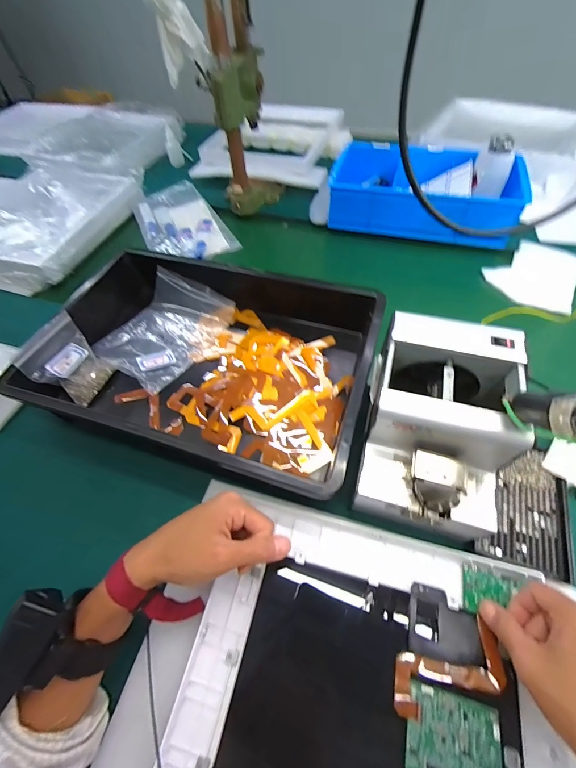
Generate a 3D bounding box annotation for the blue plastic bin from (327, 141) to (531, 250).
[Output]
[{"bbox_3d":[0.263,-0.380,0.641,0.342,0.085,0.216,12,61,11],"label":"blue plastic bin"}]

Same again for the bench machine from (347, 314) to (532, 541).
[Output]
[{"bbox_3d":[0.150,0.046,0.334,0.136,0.132,0.185,9,58,9],"label":"bench machine"}]

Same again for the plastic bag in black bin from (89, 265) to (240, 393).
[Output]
[{"bbox_3d":[-0.193,-0.090,0.504,0.158,0.036,0.188,27,65,18],"label":"plastic bag in black bin"}]

